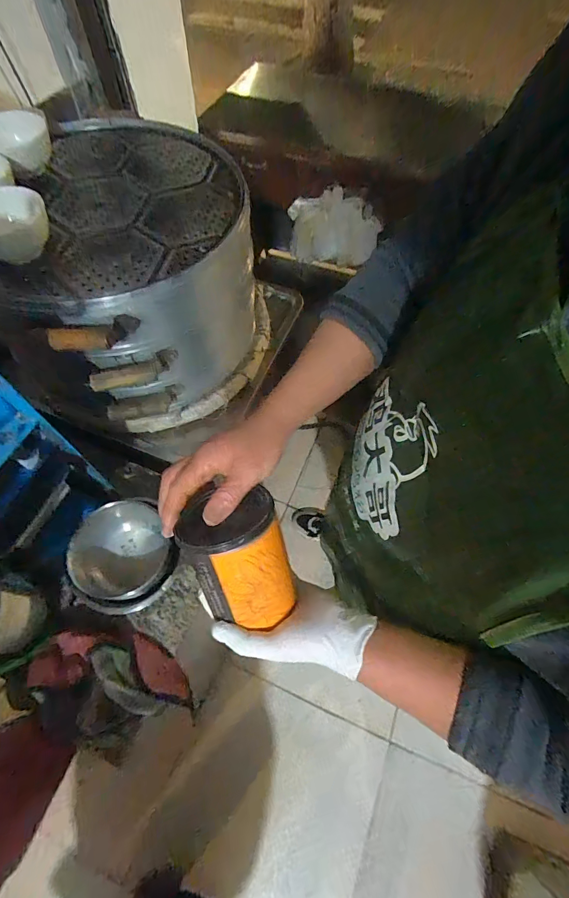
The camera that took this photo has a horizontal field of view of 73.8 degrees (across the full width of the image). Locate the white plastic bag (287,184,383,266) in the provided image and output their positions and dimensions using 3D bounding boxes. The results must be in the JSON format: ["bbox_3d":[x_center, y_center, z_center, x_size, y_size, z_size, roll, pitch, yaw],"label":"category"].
[{"bbox_3d":[0.197,-0.941,1.615,0.361,0.300,0.184,-10,63,-6],"label":"white plastic bag"}]

